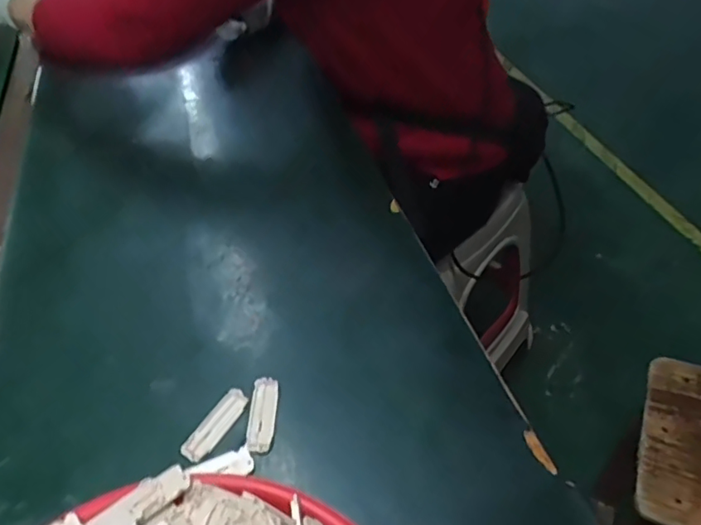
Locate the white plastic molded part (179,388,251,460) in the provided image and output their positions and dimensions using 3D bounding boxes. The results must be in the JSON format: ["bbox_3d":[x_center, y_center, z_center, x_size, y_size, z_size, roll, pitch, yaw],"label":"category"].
[{"bbox_3d":[-0.100,0.120,0.419,0.022,0.004,0.060,23,52,23],"label":"white plastic molded part"}]

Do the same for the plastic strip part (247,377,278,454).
[{"bbox_3d":[-0.065,0.112,0.421,0.018,0.004,0.060,-1,46,2],"label":"plastic strip part"}]

